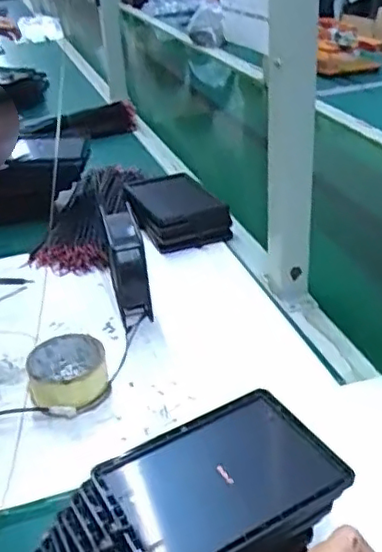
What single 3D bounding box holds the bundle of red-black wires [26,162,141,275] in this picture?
[{"bbox_3d":[-0.170,-0.111,1.067,0.132,0.050,0.363,1,31,8],"label":"bundle of red-black wires"}]

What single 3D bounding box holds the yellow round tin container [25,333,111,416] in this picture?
[{"bbox_3d":[-0.136,0.109,0.683,0.083,0.045,0.090,-3,31,2],"label":"yellow round tin container"}]

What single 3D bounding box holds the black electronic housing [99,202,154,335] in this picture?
[{"bbox_3d":[-0.088,-0.020,0.813,0.048,0.124,0.115,-10,31,-9],"label":"black electronic housing"}]

